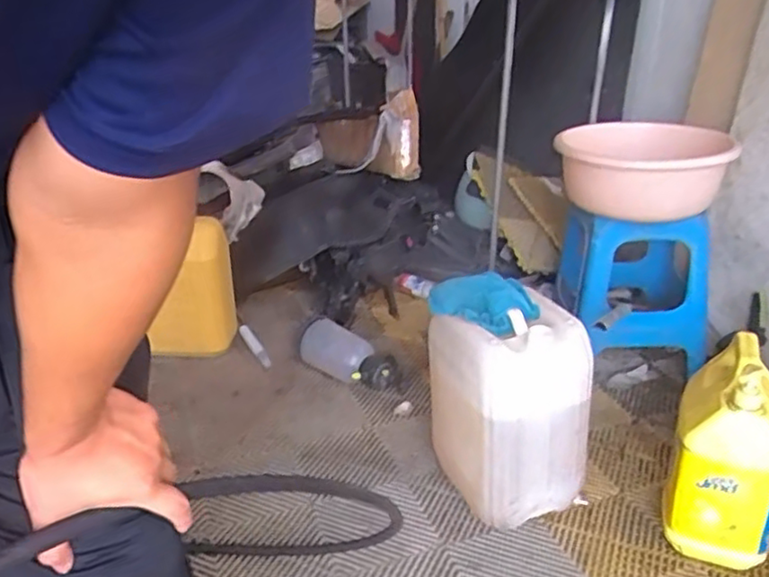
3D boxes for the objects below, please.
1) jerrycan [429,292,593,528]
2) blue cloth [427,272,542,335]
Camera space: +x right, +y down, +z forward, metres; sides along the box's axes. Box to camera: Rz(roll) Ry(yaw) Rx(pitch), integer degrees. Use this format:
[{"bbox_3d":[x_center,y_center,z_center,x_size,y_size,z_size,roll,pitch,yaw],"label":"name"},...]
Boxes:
[{"bbox_3d":[0.230,0.217,1.285,0.225,0.366,0.260,-11,26,-20],"label":"jerrycan"},{"bbox_3d":[0.184,0.021,1.260,0.208,0.062,0.155,8,26,18],"label":"blue cloth"}]

